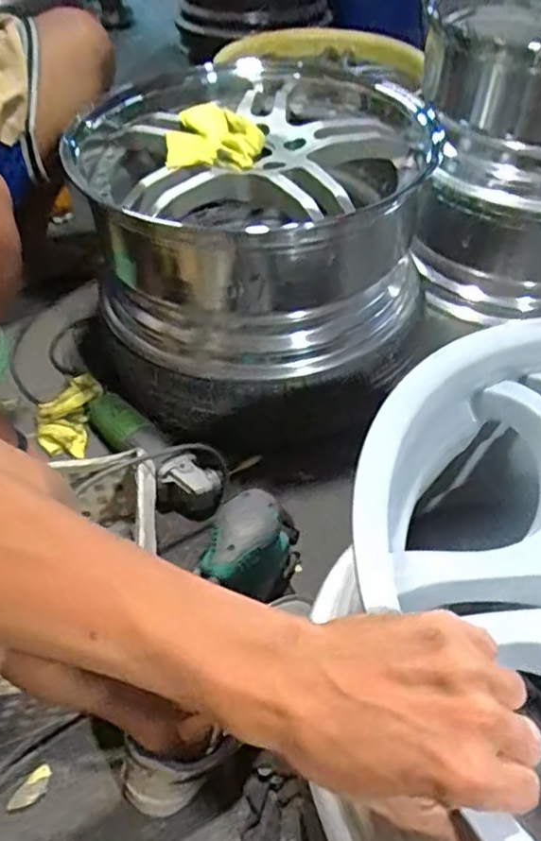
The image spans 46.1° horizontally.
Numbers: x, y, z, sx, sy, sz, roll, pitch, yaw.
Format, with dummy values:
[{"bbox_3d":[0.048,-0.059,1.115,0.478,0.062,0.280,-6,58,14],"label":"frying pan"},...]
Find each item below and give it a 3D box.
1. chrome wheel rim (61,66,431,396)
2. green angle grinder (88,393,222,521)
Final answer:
[{"bbox_3d":[-0.033,-0.324,0.976,0.483,0.249,0.516,-16,49,-14],"label":"chrome wheel rim"},{"bbox_3d":[-0.175,0.032,0.946,0.105,0.085,0.271,-28,53,-23],"label":"green angle grinder"}]

